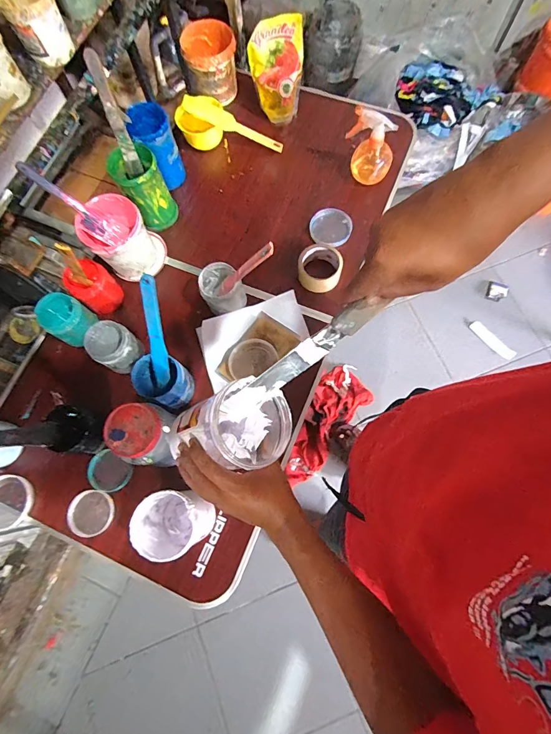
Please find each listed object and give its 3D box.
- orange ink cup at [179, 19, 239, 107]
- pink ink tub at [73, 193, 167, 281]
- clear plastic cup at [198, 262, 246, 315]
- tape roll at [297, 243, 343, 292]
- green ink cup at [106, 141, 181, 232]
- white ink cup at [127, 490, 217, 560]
[{"bbox_3d":[-0.159,-0.755,0.897,0.124,0.106,0.131,-1,74,2],"label":"orange ink cup"},{"bbox_3d":[-0.326,-0.275,0.773,0.127,0.128,0.123,-1,74,2],"label":"pink ink tub"},{"bbox_3d":[-0.108,-0.164,0.741,0.083,0.094,0.087,-1,74,2],"label":"clear plastic cup"},{"bbox_3d":[0.095,-0.219,0.773,0.091,0.044,0.095,-1,74,2],"label":"tape roll"},{"bbox_3d":[-0.283,-0.387,0.794,0.097,0.138,0.101,-25,75,-5],"label":"green ink cup"},{"bbox_3d":[-0.162,0.254,0.606,0.095,0.157,0.094,-1,74,2],"label":"white ink cup"}]

